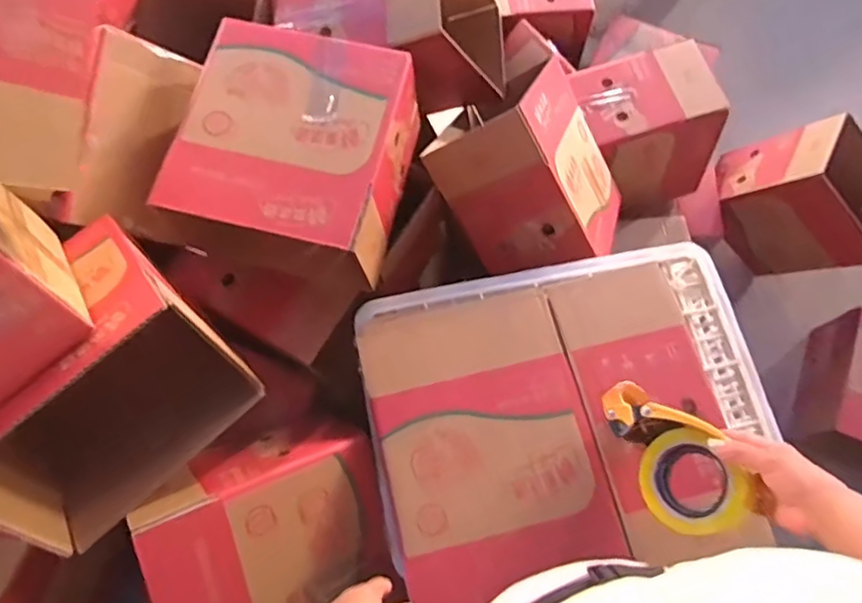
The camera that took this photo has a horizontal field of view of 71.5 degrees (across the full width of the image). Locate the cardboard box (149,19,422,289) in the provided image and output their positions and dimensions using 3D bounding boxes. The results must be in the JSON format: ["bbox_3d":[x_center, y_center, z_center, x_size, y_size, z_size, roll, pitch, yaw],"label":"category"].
[{"bbox_3d":[-0.184,-0.193,0.820,0.278,0.171,0.266,13,71,4],"label":"cardboard box"}]

